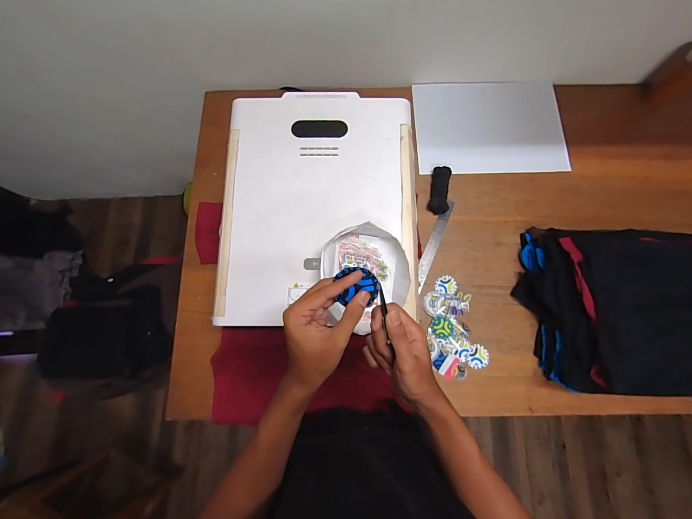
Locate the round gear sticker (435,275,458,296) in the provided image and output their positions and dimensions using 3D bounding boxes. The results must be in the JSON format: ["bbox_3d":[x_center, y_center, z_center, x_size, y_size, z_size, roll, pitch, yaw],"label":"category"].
[{"bbox_3d":[0.251,0.062,0.734,0.054,0.005,0.051,-1,72,4],"label":"round gear sticker"}]

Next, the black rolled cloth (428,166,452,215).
[{"bbox_3d":[0.249,-0.183,0.775,0.046,0.027,0.124,7,78,3],"label":"black rolled cloth"}]

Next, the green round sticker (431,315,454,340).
[{"bbox_3d":[0.234,0.165,0.709,0.050,0.004,0.055,0,78,1],"label":"green round sticker"}]

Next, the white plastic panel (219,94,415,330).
[{"bbox_3d":[-0.053,-0.124,0.615,0.398,0.020,0.496,-1,78,1],"label":"white plastic panel"}]

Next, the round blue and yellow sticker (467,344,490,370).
[{"bbox_3d":[0.317,0.232,0.698,0.049,0.006,0.055,3,78,2],"label":"round blue and yellow sticker"}]

